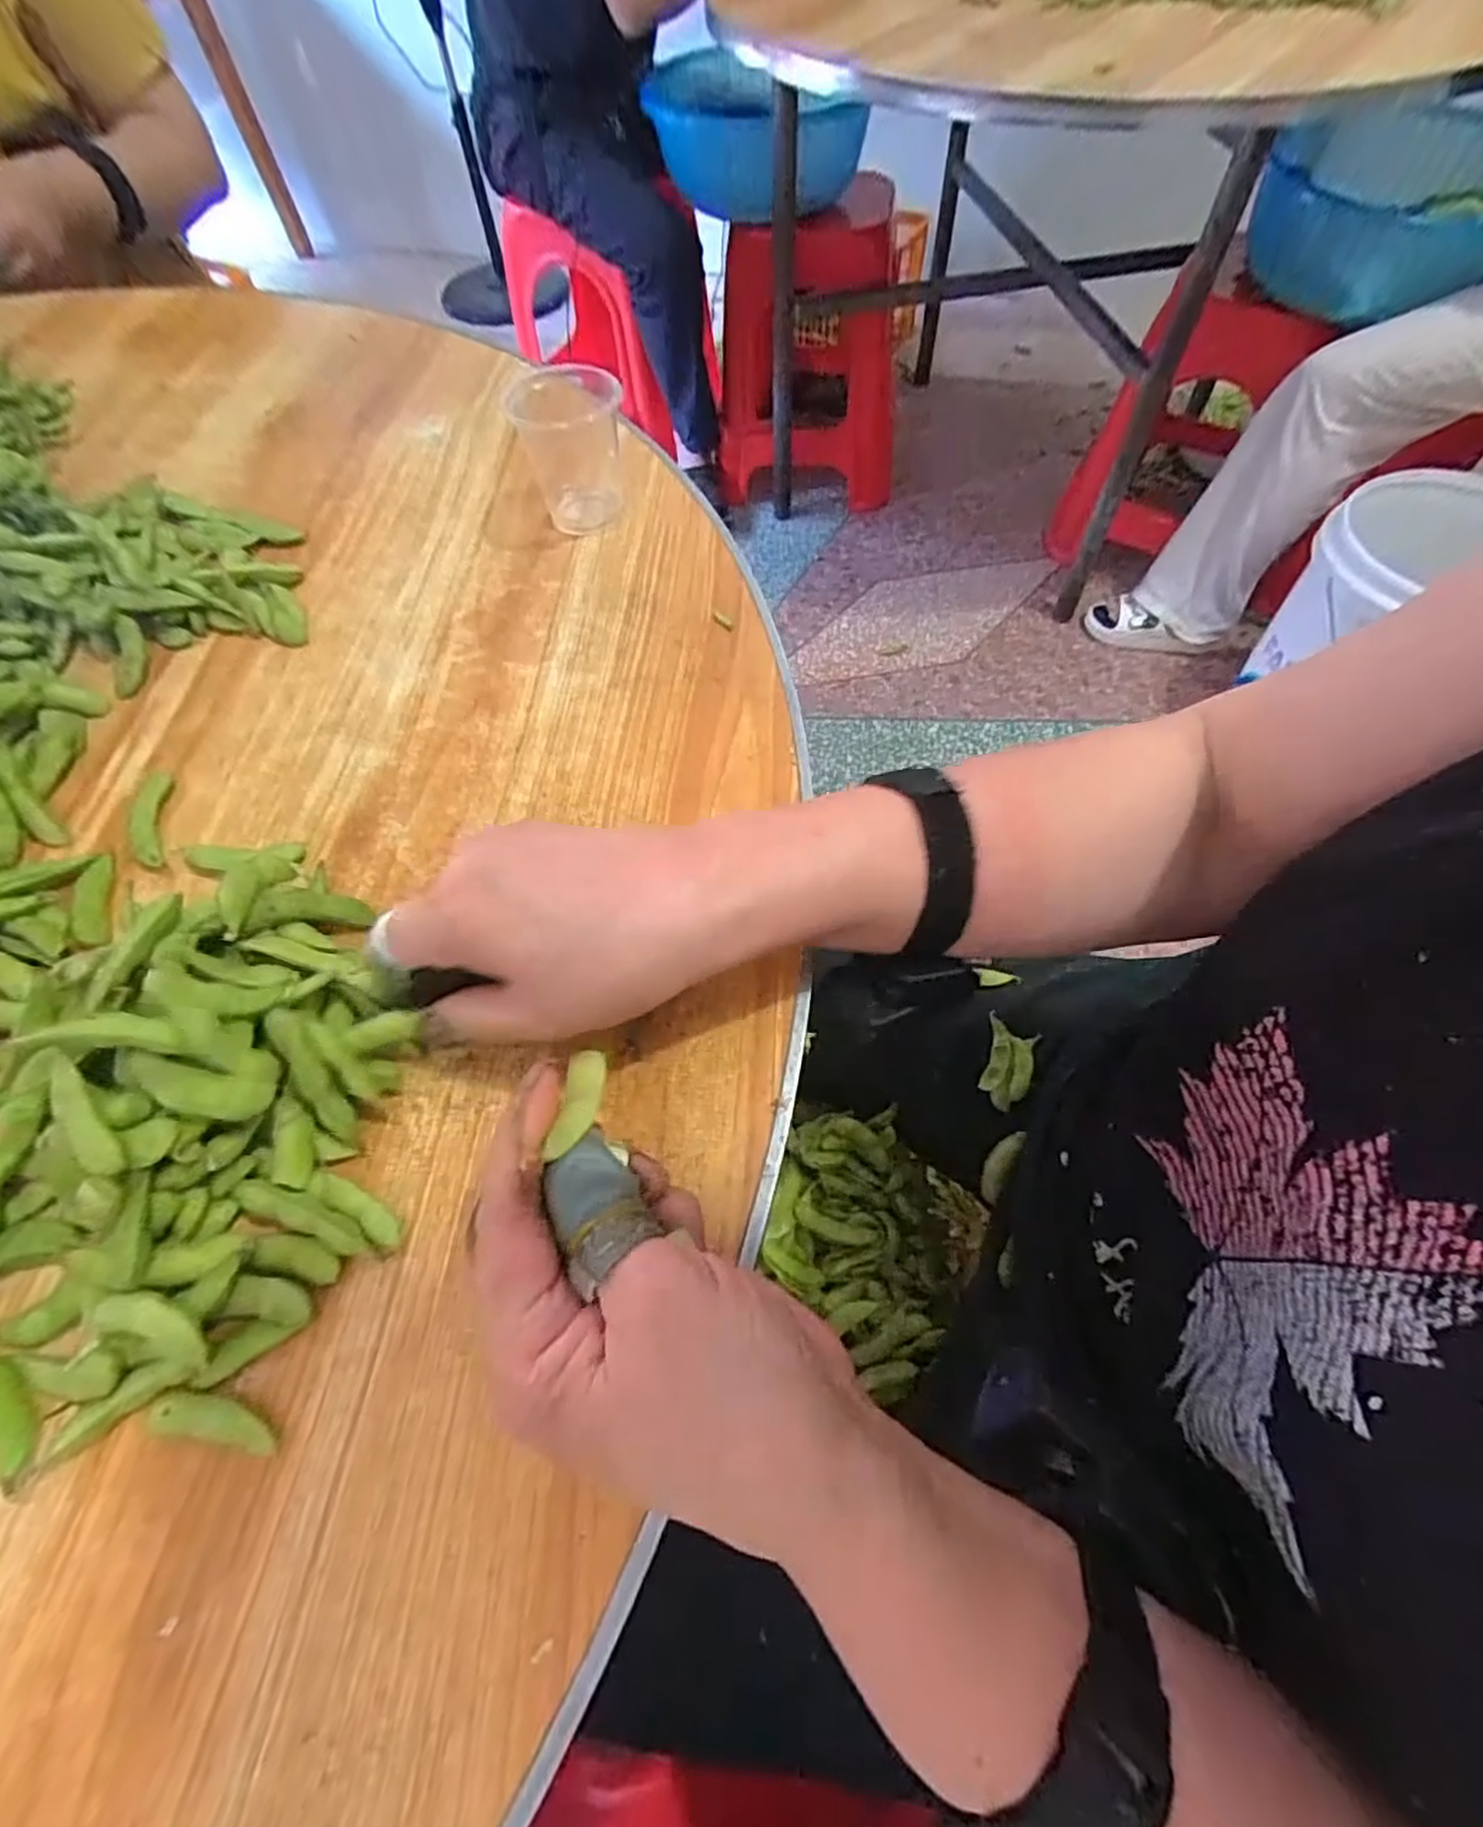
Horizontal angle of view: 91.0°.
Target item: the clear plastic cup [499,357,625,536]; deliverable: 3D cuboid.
[{"bbox_3d":[-0.100,-0.276,0.430,0.060,0.071,0.060,0,61,0],"label":"clear plastic cup"}]

